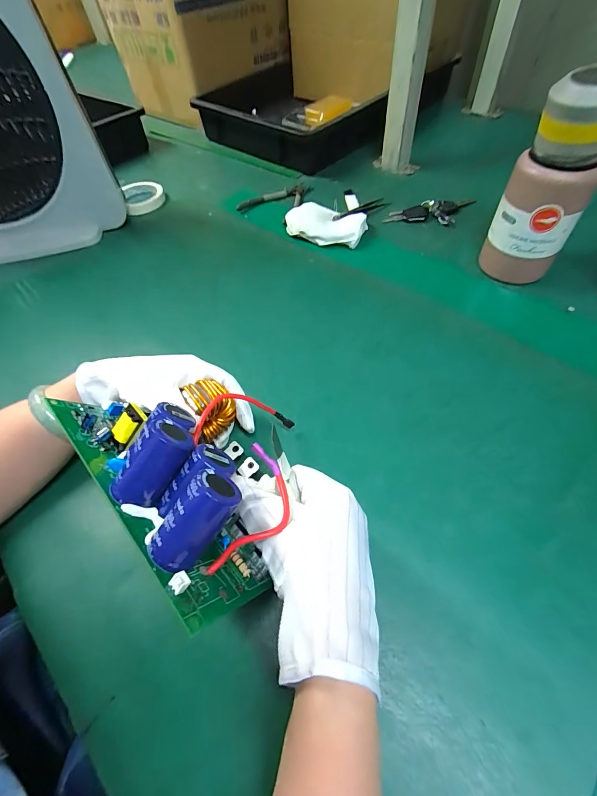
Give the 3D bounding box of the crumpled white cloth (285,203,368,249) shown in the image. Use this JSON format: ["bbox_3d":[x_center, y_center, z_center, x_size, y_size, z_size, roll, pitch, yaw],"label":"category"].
[{"bbox_3d":[0.043,-0.280,0.559,0.128,0.022,0.081,21,59,20],"label":"crumpled white cloth"}]

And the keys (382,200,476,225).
[{"bbox_3d":[0.225,-0.312,0.575,0.155,0.018,0.062,-6,54,2],"label":"keys"}]

